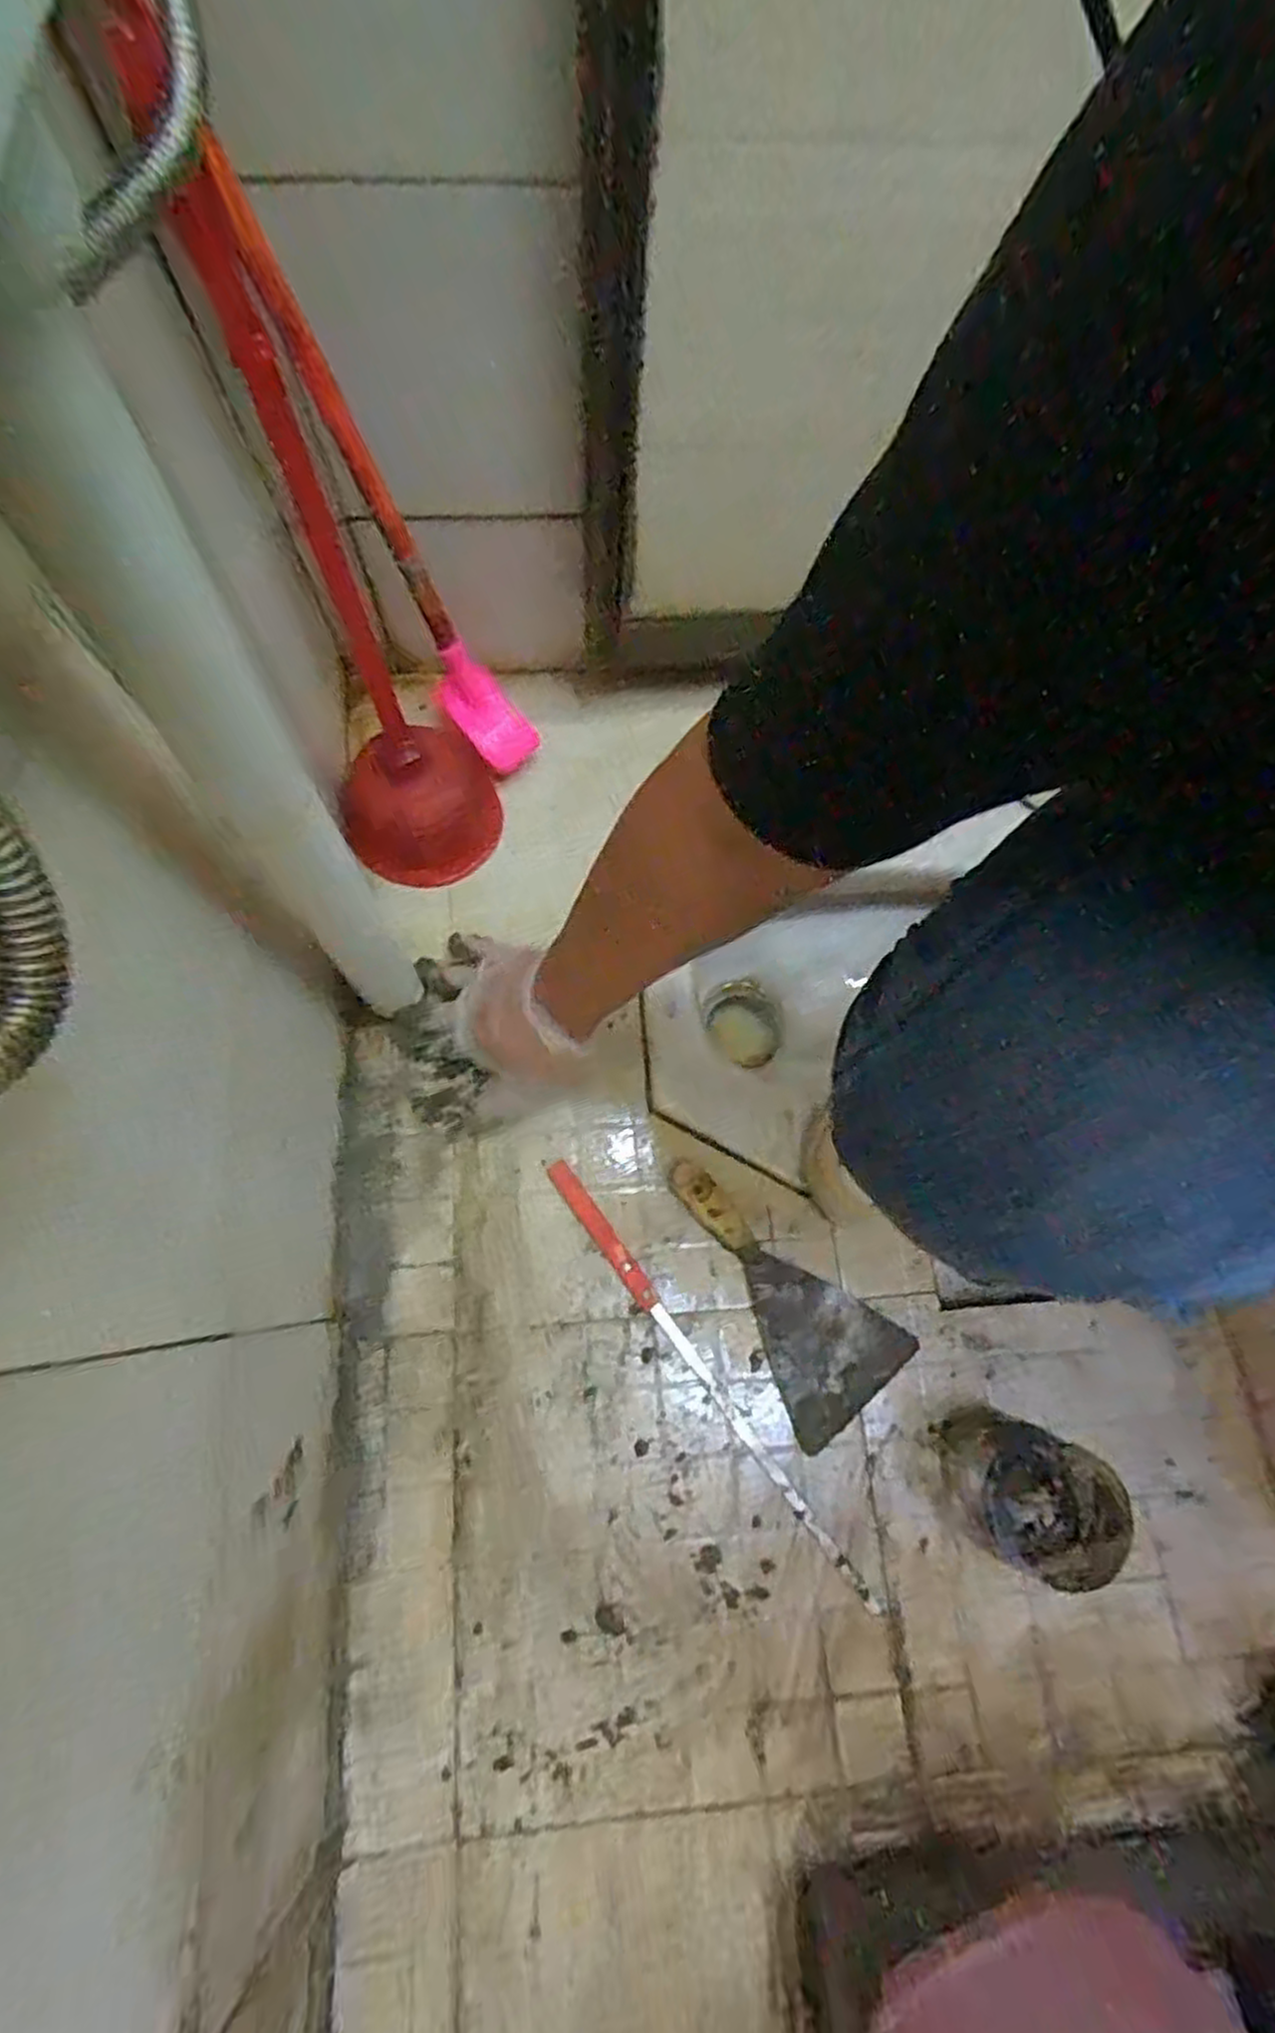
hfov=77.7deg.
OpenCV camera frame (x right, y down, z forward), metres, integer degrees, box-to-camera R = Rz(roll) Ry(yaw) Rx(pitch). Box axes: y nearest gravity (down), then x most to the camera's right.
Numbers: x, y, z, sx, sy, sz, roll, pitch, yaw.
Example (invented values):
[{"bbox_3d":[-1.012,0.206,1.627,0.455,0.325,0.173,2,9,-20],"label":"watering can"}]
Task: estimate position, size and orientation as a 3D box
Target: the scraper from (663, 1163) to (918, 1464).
[{"bbox_3d":[0.101,0.196,0.592,0.103,0.017,0.211,-36,76,-14],"label":"scraper"}]

